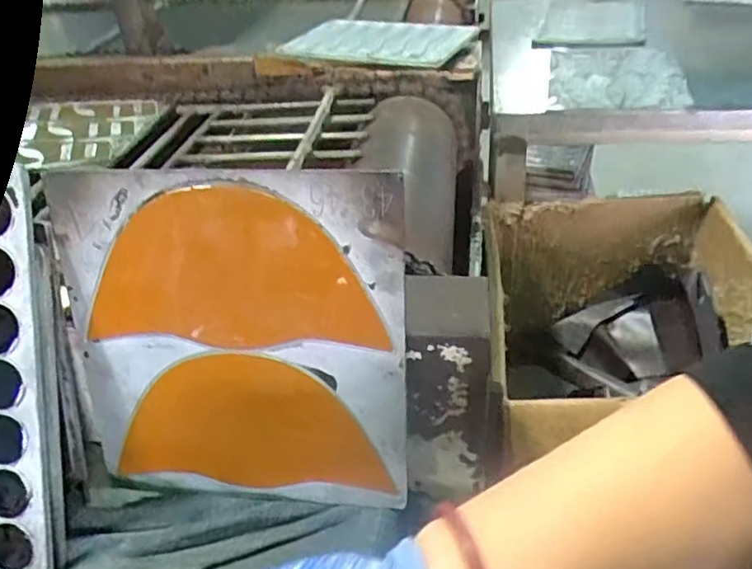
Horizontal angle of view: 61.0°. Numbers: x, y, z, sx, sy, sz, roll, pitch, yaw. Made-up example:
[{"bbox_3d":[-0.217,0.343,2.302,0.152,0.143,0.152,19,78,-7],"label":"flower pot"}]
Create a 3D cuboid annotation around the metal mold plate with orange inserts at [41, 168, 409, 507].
[{"bbox_3d":[-0.084,0.038,0.390,0.203,0.215,0.006,2,22,8],"label":"metal mold plate with orange inserts"}]

